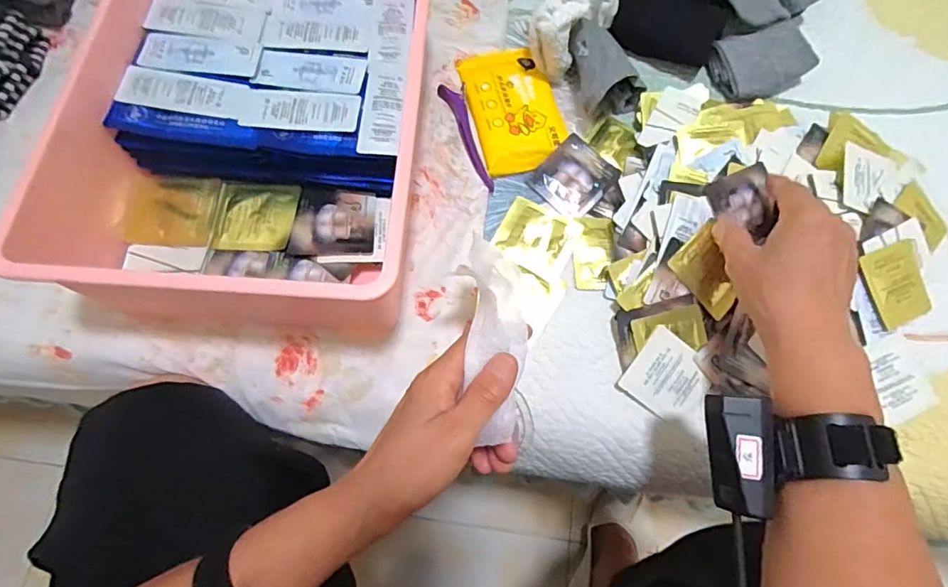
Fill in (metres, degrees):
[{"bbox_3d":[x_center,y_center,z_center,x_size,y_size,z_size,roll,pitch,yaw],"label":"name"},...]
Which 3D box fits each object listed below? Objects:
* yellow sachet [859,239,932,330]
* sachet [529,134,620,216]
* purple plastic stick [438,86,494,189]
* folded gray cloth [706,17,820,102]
[{"bbox_3d":[0.361,-0.009,0.425,0.060,0.004,0.065,-19,88,-12],"label":"yellow sachet"},{"bbox_3d":[0.090,-0.104,0.447,0.057,0.005,0.065,42,77,10],"label":"sachet"},{"bbox_3d":[-0.007,-0.141,0.447,0.024,0.010,0.106,-13,74,-6],"label":"purple plastic stick"},{"bbox_3d":[0.276,-0.220,0.482,0.093,0.028,0.064,-16,75,-7],"label":"folded gray cloth"}]

